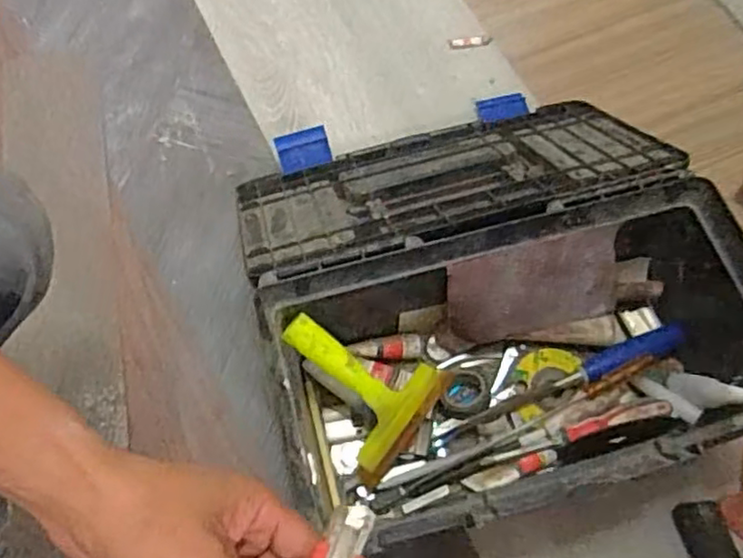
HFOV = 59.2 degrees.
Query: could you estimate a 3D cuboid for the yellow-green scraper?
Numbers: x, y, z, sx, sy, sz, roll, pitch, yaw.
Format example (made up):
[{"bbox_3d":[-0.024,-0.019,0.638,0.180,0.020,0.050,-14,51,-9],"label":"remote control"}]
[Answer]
[{"bbox_3d":[-0.006,0.080,0.552,0.153,0.036,0.106,47,73,-17],"label":"yellow-green scraper"}]

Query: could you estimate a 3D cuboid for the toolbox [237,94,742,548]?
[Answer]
[{"bbox_3d":[0.098,-0.010,0.592,0.384,0.146,0.406,-14,66,-6],"label":"toolbox"}]

